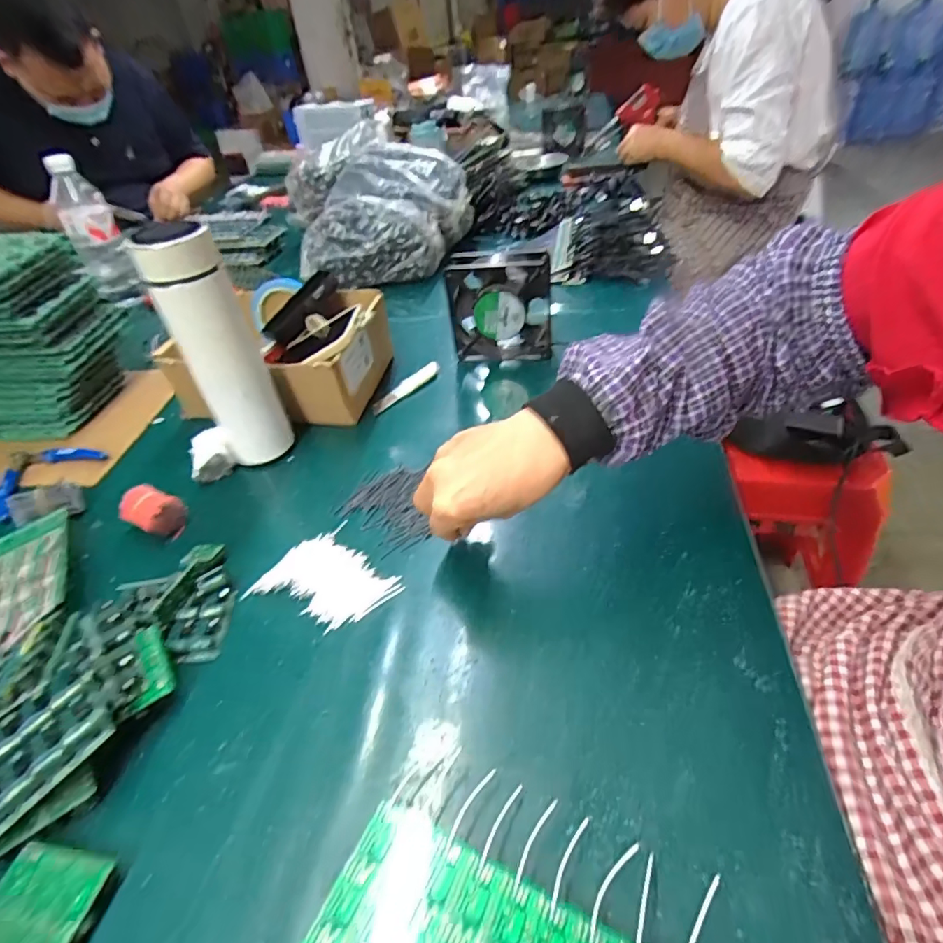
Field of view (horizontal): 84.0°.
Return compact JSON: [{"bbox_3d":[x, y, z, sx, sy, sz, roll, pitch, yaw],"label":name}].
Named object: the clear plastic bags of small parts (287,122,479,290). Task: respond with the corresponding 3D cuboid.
[{"bbox_3d":[-0.163,-0.483,0.966,0.315,0.165,0.374,-15,41,-8],"label":"clear plastic bags of small parts"}]

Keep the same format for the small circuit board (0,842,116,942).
[{"bbox_3d":[-0.222,0.228,0.264,0.058,0.013,0.059,3,42,12],"label":"small circuit board"}]

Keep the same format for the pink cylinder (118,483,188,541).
[{"bbox_3d":[-0.293,0.038,0.486,0.059,0.036,0.035,12,44,21],"label":"pink cylinder"}]

